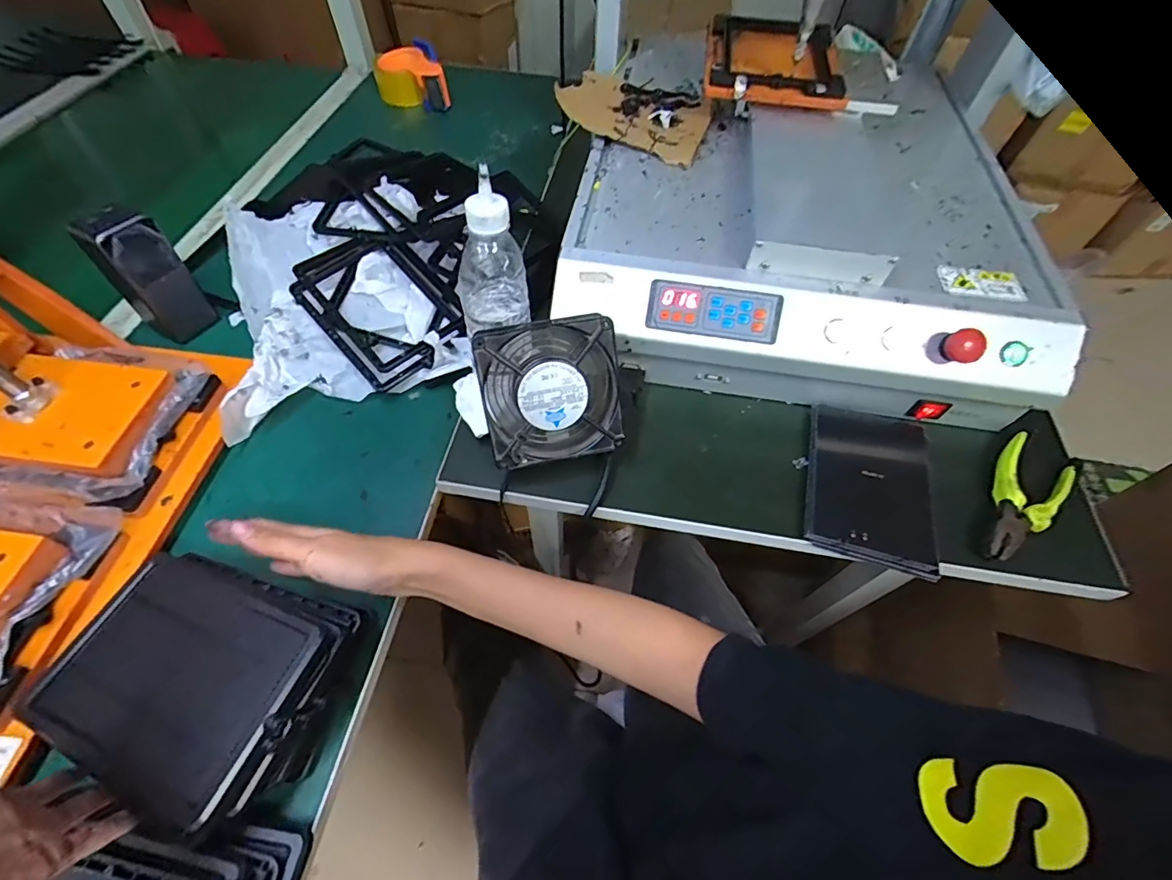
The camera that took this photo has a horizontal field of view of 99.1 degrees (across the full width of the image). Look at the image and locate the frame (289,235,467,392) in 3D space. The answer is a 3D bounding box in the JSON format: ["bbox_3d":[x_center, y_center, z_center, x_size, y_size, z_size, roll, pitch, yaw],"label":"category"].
[{"bbox_3d":[-0.228,-0.145,0.547,0.117,0.034,0.177,-41,81,-20],"label":"frame"}]

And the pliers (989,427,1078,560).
[{"bbox_3d":[0.380,0.054,0.434,0.051,0.020,0.132,38,64,20],"label":"pliers"}]

